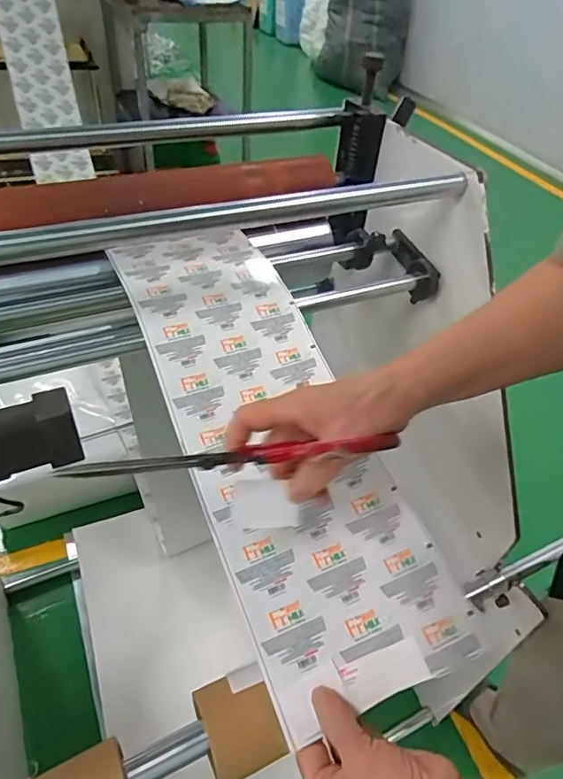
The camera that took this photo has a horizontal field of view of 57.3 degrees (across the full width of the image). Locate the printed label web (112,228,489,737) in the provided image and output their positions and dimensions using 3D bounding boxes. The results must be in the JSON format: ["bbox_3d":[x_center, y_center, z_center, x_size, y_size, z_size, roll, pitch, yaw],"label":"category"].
[{"bbox_3d":[-0.016,0.026,0.499,0.168,0.047,0.502,-15,61,-21],"label":"printed label web"}]

